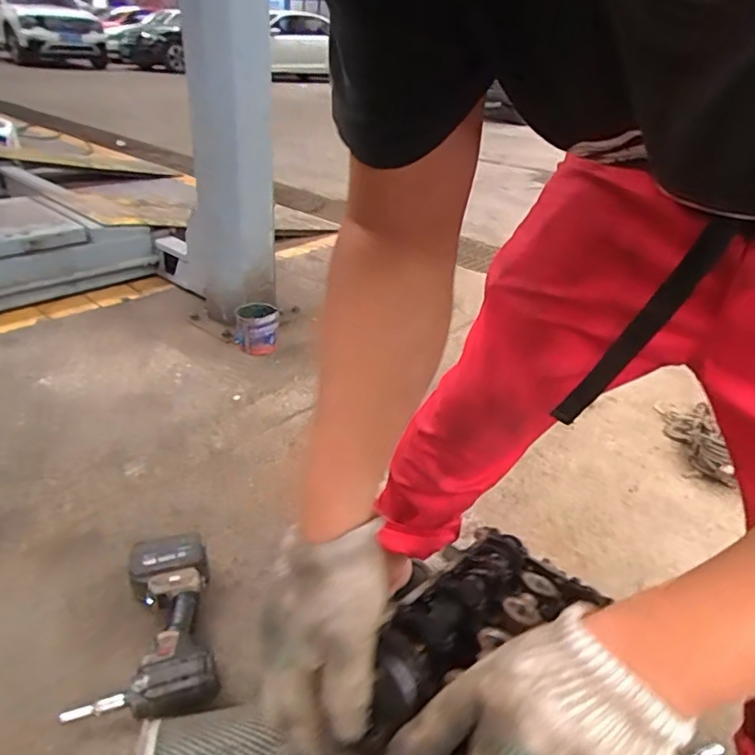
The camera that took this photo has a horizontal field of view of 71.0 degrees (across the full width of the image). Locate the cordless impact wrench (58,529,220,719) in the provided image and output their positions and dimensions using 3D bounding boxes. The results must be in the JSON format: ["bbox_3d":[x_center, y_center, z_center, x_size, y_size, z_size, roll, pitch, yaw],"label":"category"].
[{"bbox_3d":[-0.352,0.391,0.838,0.192,0.091,0.282,-2,32,-13],"label":"cordless impact wrench"}]

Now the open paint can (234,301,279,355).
[{"bbox_3d":[-0.355,-0.138,1.548,0.128,0.117,0.106,-2,32,-13],"label":"open paint can"}]

